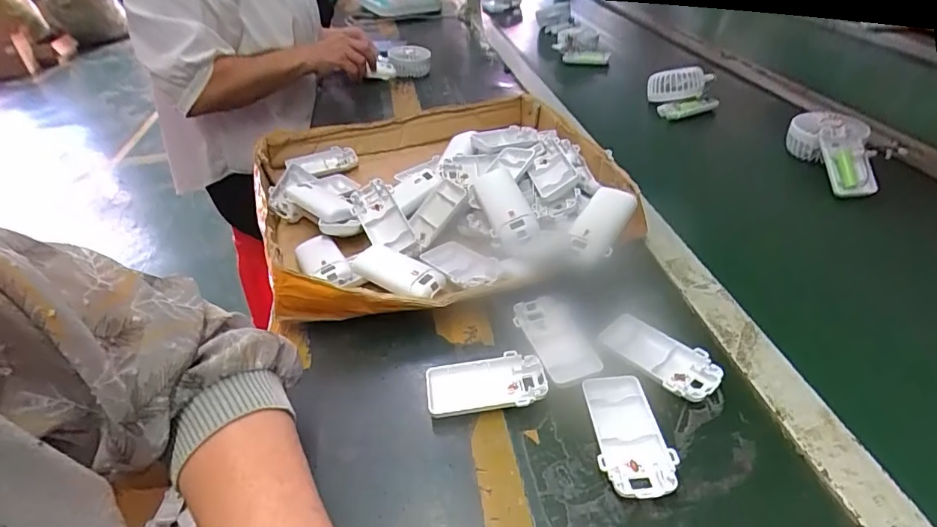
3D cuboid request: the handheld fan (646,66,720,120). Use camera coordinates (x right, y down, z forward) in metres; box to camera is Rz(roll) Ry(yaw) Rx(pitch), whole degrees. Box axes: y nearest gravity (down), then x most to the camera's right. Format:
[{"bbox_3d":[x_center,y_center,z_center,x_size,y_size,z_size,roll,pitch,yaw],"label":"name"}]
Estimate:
[{"bbox_3d":[0.356,-0.287,0.828,0.103,0.056,0.080,-11,39,-7],"label":"handheld fan"}]

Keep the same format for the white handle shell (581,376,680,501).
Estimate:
[{"bbox_3d":[0.116,0.125,0.367,0.049,0.016,0.093,-5,38,0],"label":"white handle shell"}]

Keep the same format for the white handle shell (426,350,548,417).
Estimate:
[{"bbox_3d":[0.015,0.099,0.407,0.095,0.014,0.047,-6,38,-2],"label":"white handle shell"}]

